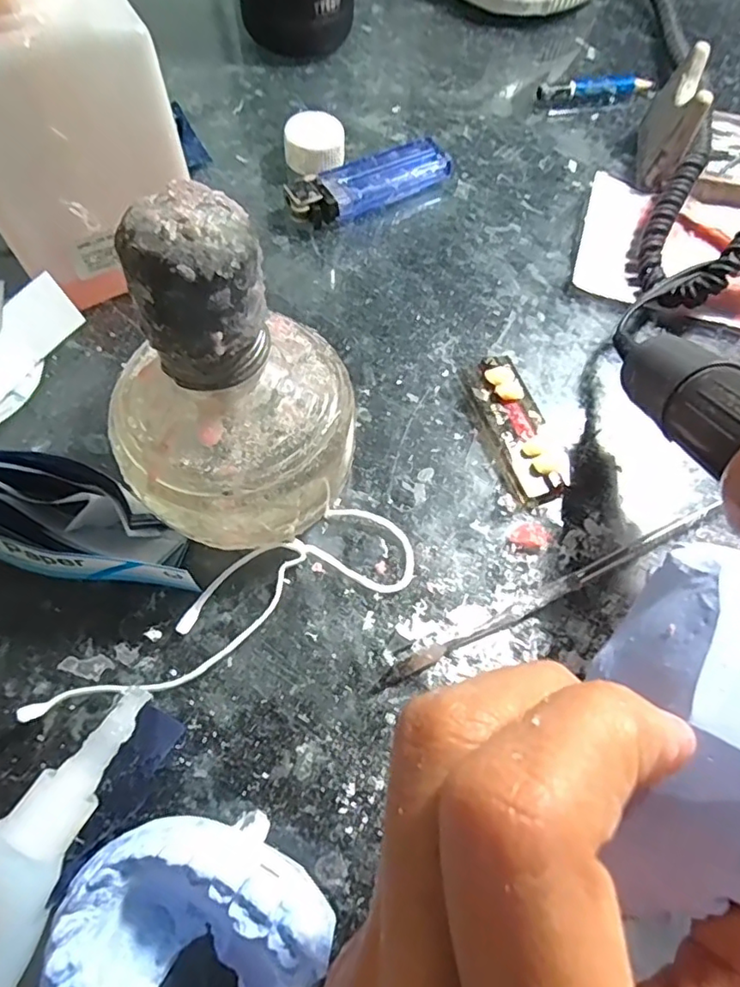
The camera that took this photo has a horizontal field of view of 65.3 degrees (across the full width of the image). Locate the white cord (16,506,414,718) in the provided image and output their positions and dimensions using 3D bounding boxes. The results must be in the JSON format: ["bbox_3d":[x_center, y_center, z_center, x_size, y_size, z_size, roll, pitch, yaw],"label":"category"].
[{"bbox_3d":[-0.045,0.034,0.183,0.126,0.015,0.033,-22,68,-13],"label":"white cord"}]

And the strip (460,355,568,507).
[{"bbox_3d":[0.055,-0.026,0.220,0.023,0.009,0.061,-14,66,-10],"label":"strip"}]

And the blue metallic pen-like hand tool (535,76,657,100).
[{"bbox_3d":[0.126,-0.224,0.320,0.069,0.010,0.008,-8,65,-7],"label":"blue metallic pen-like hand tool"}]

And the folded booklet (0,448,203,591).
[{"bbox_3d":[-0.112,0.008,0.186,0.106,0.024,0.035,3,64,-2],"label":"folded booklet"}]

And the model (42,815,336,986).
[{"bbox_3d":[-0.048,0.109,0.140,0.070,0.024,0.052,-30,70,-16],"label":"model"}]

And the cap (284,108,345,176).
[{"bbox_3d":[-0.027,-0.169,0.282,0.028,0.019,0.028,1,64,-3],"label":"cap"}]

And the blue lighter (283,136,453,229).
[{"bbox_3d":[0.001,-0.146,0.274,0.082,0.013,0.024,-29,69,-16],"label":"blue lighter"}]

